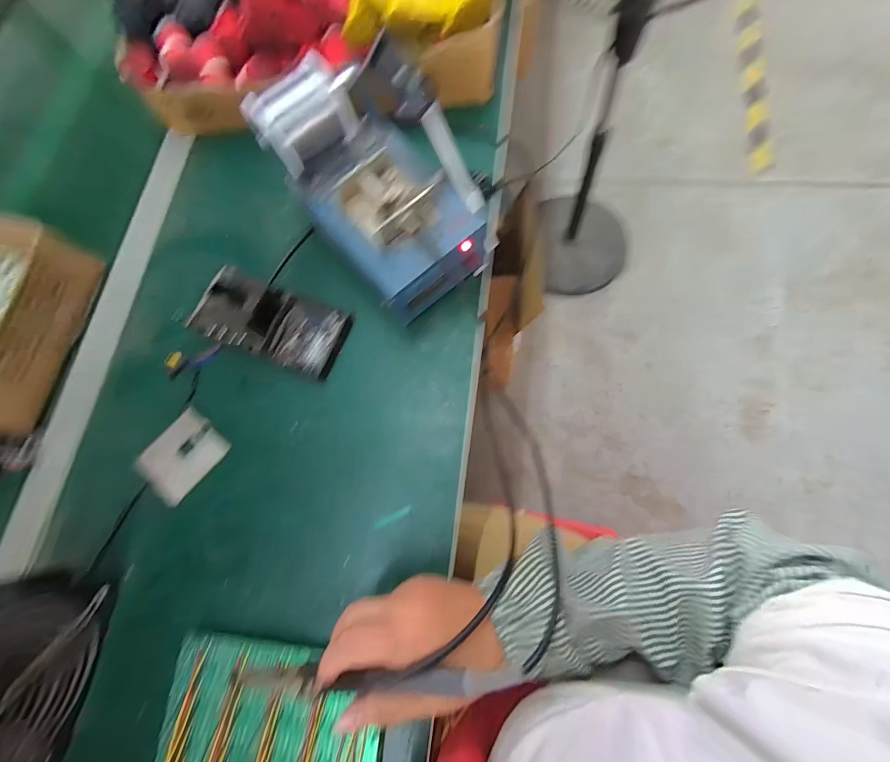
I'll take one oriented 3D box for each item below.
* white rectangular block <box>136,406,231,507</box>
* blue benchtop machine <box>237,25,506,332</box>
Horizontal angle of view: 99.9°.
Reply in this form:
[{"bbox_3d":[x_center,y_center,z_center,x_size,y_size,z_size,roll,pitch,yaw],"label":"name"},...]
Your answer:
[{"bbox_3d":[-0.257,0.073,0.366,0.060,0.008,0.078,37,81,13],"label":"white rectangular block"},{"bbox_3d":[-0.055,-0.182,0.343,0.139,0.119,0.210,-39,76,-6],"label":"blue benchtop machine"}]

